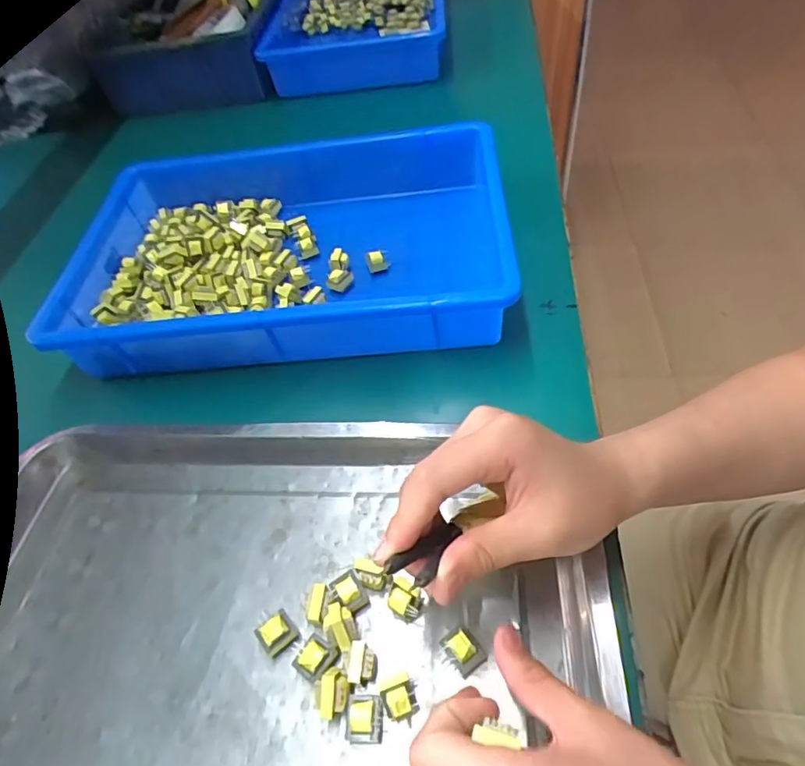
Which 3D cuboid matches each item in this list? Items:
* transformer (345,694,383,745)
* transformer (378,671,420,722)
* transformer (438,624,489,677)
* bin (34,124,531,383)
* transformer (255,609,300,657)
[{"bbox_3d":[-0.019,0.169,0.269,0.017,0.016,0.020,-2,52,7],"label":"transformer"},{"bbox_3d":[-0.002,0.159,0.273,0.018,0.019,0.022,-19,52,-6],"label":"transformer"},{"bbox_3d":[0.031,0.143,0.283,0.017,0.019,0.020,-33,55,-17],"label":"transformer"},{"bbox_3d":[-0.110,-0.128,0.475,0.383,0.062,0.246,-3,52,6],"label":"bin"},{"bbox_3d":[-0.069,0.139,0.297,0.019,0.014,0.017,-36,56,-19],"label":"transformer"}]

